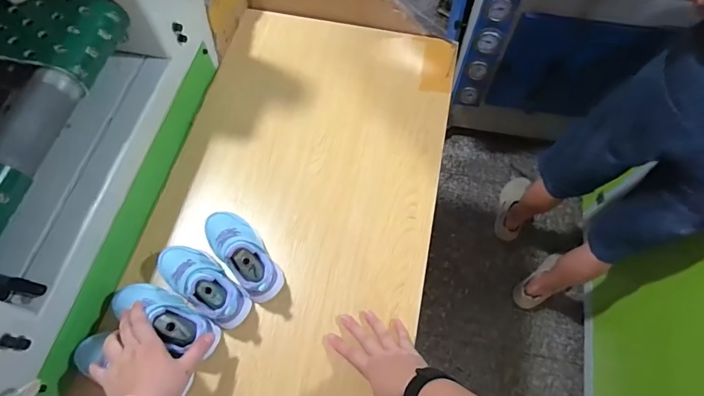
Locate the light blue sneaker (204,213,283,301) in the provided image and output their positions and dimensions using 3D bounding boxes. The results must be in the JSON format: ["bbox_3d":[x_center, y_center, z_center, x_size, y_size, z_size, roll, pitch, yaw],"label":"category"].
[{"bbox_3d":[-0.174,0.083,0.655,0.072,0.081,0.168,-33,69,-15],"label":"light blue sneaker"}]

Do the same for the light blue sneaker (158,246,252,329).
[{"bbox_3d":[-0.229,0.124,0.634,0.163,0.078,0.068,32,69,14],"label":"light blue sneaker"}]

